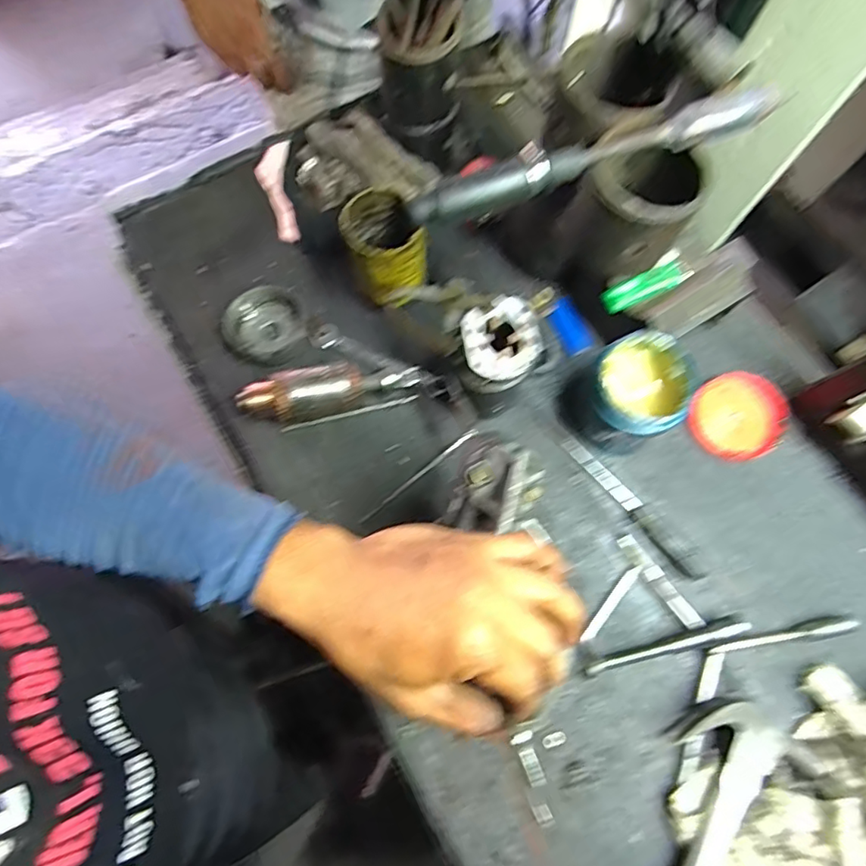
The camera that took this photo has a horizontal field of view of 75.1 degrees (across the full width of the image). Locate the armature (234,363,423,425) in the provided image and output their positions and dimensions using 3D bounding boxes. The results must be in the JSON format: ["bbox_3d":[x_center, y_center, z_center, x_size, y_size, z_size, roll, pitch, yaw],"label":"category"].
[{"bbox_3d":[-0.103,-0.042,0.577,0.184,0.050,0.047,-9,73,-5],"label":"armature"}]

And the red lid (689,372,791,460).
[{"bbox_3d":[0.321,-0.018,0.591,0.101,0.012,0.087,-29,76,-11],"label":"red lid"}]

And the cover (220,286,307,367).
[{"bbox_3d":[-0.178,-0.113,0.603,0.085,0.034,0.082,1,73,-2],"label":"cover"}]

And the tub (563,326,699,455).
[{"bbox_3d":[0.187,-0.034,0.544,0.084,0.102,0.090,1,73,-2],"label":"tub"}]

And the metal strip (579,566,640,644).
[{"bbox_3d":[0.169,0.162,0.534,0.012,0.008,0.083,39,75,9],"label":"metal strip"}]

